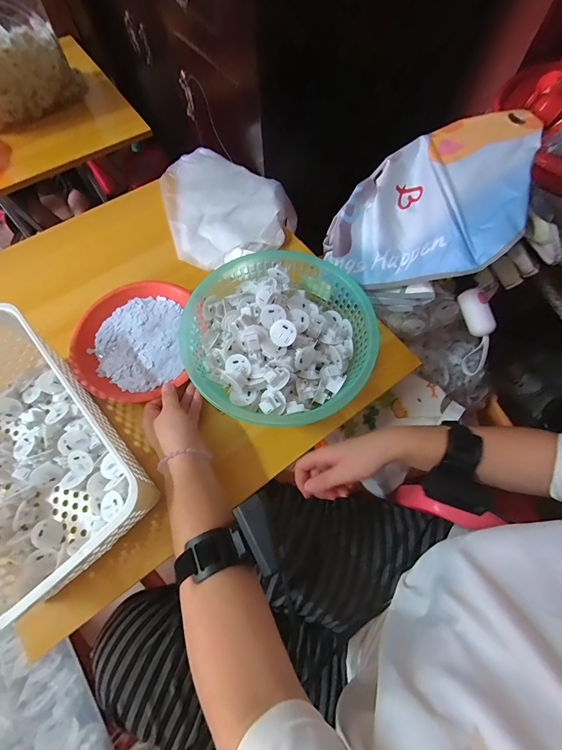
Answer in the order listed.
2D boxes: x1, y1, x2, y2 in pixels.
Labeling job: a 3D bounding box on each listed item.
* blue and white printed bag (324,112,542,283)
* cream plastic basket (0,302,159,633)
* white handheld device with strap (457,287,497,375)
[{"bbox_3d":[0.183,-0.221,0.421,0.220,0.132,0.192,27,69,13],"label":"blue and white printed bag"},{"bbox_3d":[-0.300,0.097,0.365,0.200,0.117,0.311,-41,71,-16],"label":"cream plastic basket"},{"bbox_3d":[0.267,-0.057,0.437,0.030,0.039,0.118,-17,109,-7],"label":"white handheld device with strap"}]

